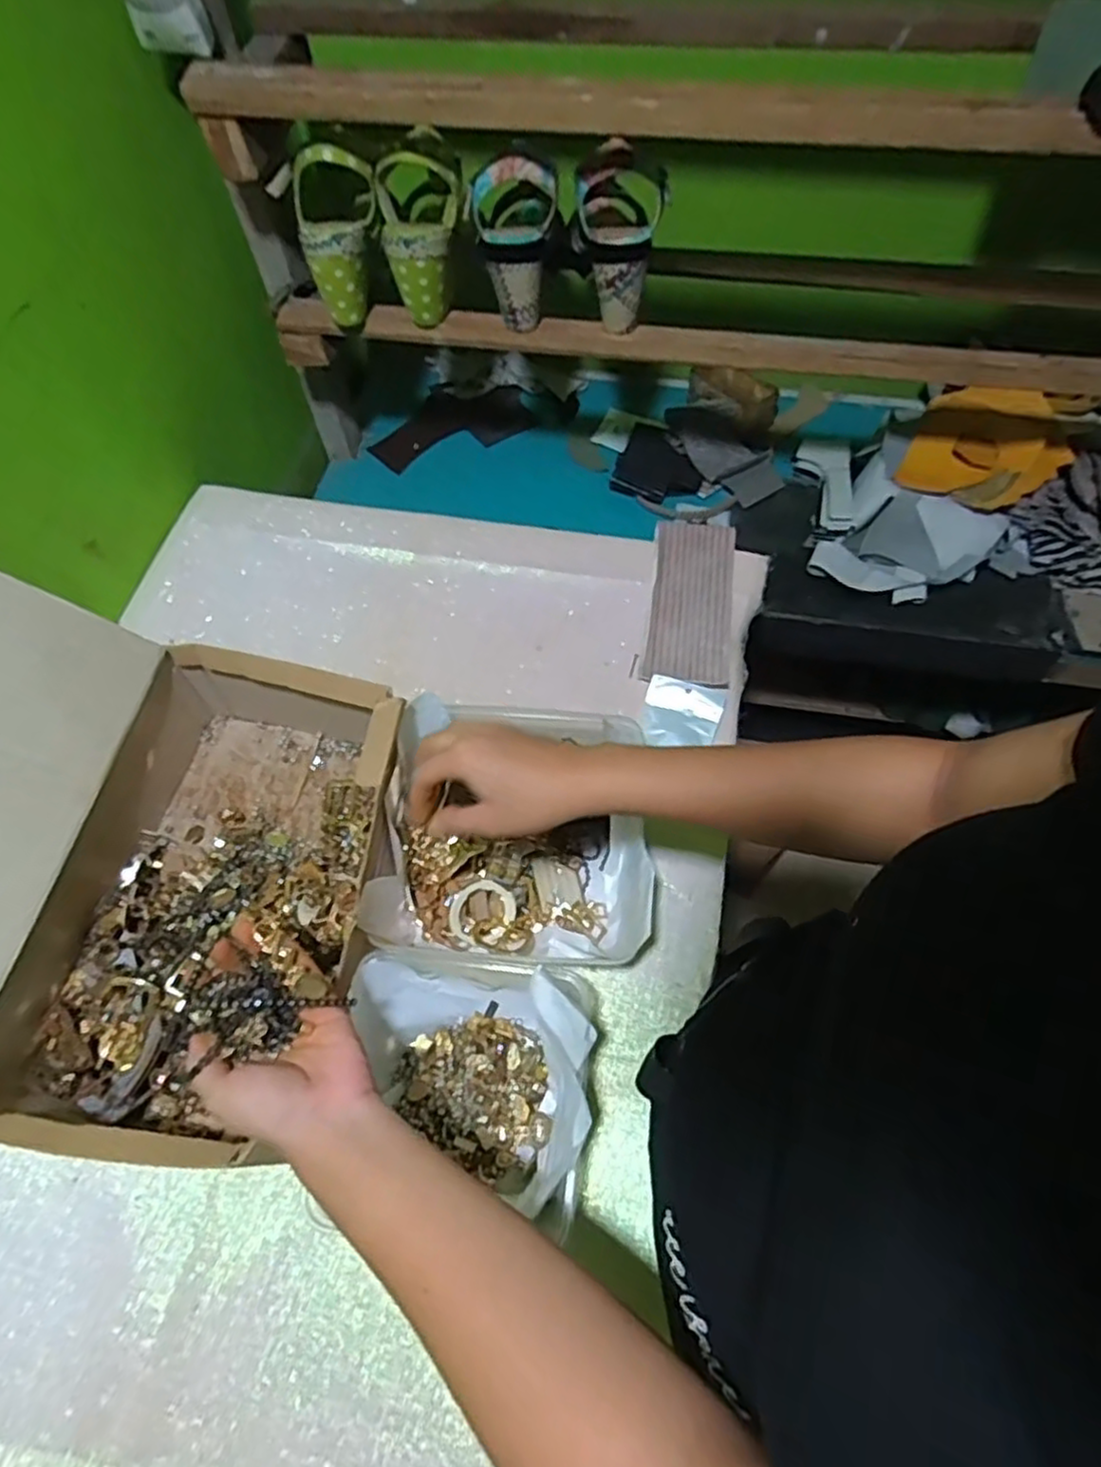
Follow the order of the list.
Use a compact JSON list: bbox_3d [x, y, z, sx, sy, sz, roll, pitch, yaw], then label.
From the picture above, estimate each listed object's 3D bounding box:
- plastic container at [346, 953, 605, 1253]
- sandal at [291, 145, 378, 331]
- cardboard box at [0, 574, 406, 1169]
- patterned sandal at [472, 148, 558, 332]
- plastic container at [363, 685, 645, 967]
[{"bbox_3d":[-0.056,0.225,0.468,0.162,0.087,0.140,8,62,5],"label":"plastic container"},{"bbox_3d":[-0.207,-0.475,0.683,0.069,0.140,0.067,8,33,6],"label":"sandal"},{"bbox_3d":[-0.300,0.078,0.471,0.345,0.229,0.328,7,62,5],"label":"cardboard box"},{"bbox_3d":[-0.033,-0.464,0.672,0.076,0.131,0.072,-4,61,-1],"label":"patterned sandal"},{"bbox_3d":[-0.030,0.074,0.551,0.205,0.075,0.193,3,62,3],"label":"plastic container"}]

